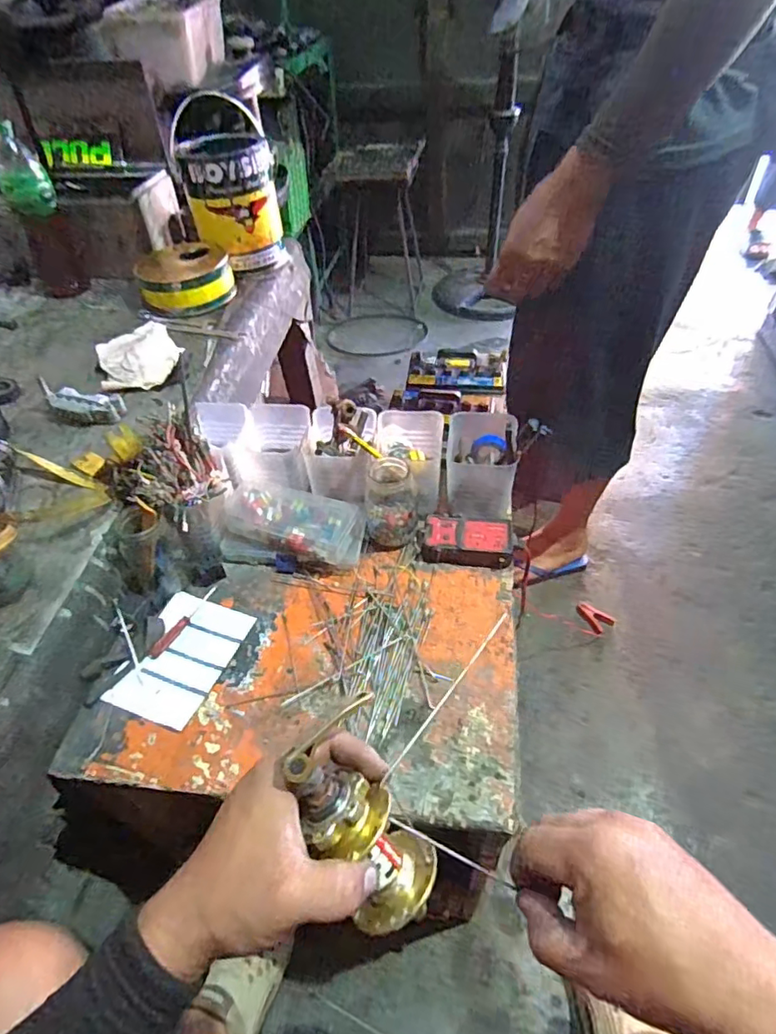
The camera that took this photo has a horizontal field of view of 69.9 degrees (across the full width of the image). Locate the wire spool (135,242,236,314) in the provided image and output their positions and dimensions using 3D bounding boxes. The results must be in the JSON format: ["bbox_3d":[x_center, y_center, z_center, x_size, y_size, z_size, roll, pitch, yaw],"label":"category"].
[{"bbox_3d":[-0.368,-0.431,1.016,0.160,0.066,0.171,-1,47,1],"label":"wire spool"}]

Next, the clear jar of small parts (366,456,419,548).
[{"bbox_3d":[0.004,-0.019,0.674,0.062,0.095,0.069,-2,47,1],"label":"clear jar of small parts"}]

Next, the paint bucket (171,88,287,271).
[{"bbox_3d":[-0.297,-0.613,1.046,0.166,0.223,0.187,-17,49,-13],"label":"paint bucket"}]

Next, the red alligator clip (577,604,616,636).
[{"bbox_3d":[0.425,0.206,1.146,0.051,0.017,0.077,-22,51,-18],"label":"red alligator clip"}]

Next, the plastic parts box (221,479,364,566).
[{"bbox_3d":[-0.115,0.010,0.690,0.172,0.054,0.080,15,50,15],"label":"plastic parts box"}]

